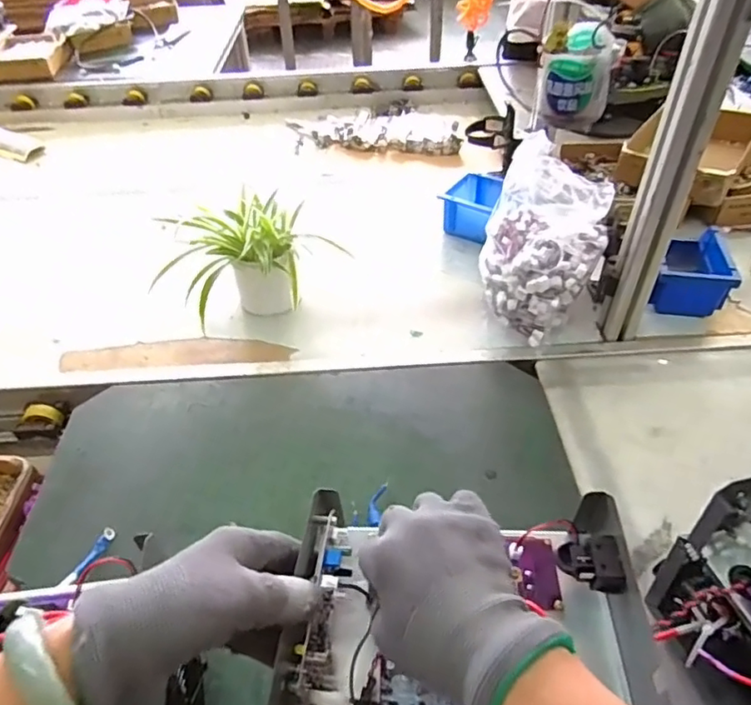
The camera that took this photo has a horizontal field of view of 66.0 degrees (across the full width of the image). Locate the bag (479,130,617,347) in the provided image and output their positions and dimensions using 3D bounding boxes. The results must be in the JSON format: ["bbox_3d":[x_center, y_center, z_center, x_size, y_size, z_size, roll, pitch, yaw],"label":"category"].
[{"bbox_3d":[0.224,-0.141,0.785,0.154,0.195,0.189,14,47,16],"label":"bag"}]

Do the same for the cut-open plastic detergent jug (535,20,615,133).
[{"bbox_3d":[0.182,-0.253,0.530,0.061,0.071,0.065,10,46,13],"label":"cut-open plastic detergent jug"}]

